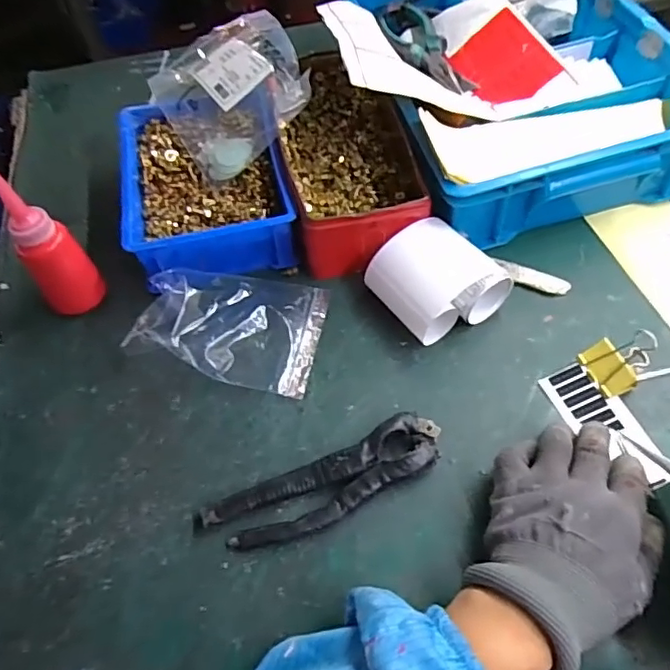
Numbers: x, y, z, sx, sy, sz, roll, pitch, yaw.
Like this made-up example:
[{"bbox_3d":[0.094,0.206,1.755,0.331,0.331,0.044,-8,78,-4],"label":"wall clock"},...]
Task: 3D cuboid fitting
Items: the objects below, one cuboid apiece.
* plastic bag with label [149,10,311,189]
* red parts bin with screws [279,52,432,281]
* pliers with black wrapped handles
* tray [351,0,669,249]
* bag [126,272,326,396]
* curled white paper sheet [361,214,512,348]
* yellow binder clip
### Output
[{"bbox_3d":[-0.100,-0.246,0.556,0.145,0.054,0.191,-24,58,-11],"label":"plastic bag with label"},{"bbox_3d":[0.007,-0.182,0.549,0.116,0.054,0.259,-11,57,-2],"label":"red parts bin with screws"},{"bbox_3d":[-0.004,0.106,0.394,0.171,0.018,0.047,-22,58,-9],"label":"pliers with black wrapped handles"},{"bbox_3d":[0.174,-0.272,0.584,0.284,0.096,0.381,-13,57,-4],"label":"tray"},{"bbox_3d":[-0.087,-0.014,0.471,0.151,0.032,0.108,9,58,11],"label":"bag"},{"bbox_3d":[0.086,-0.046,0.467,0.091,0.056,0.087,-31,60,-15],"label":"curled white paper sheet"},{"bbox_3d":[0.226,0.020,0.434,0.062,0.021,0.040,-20,58,-8],"label":"yellow binder clip"}]

